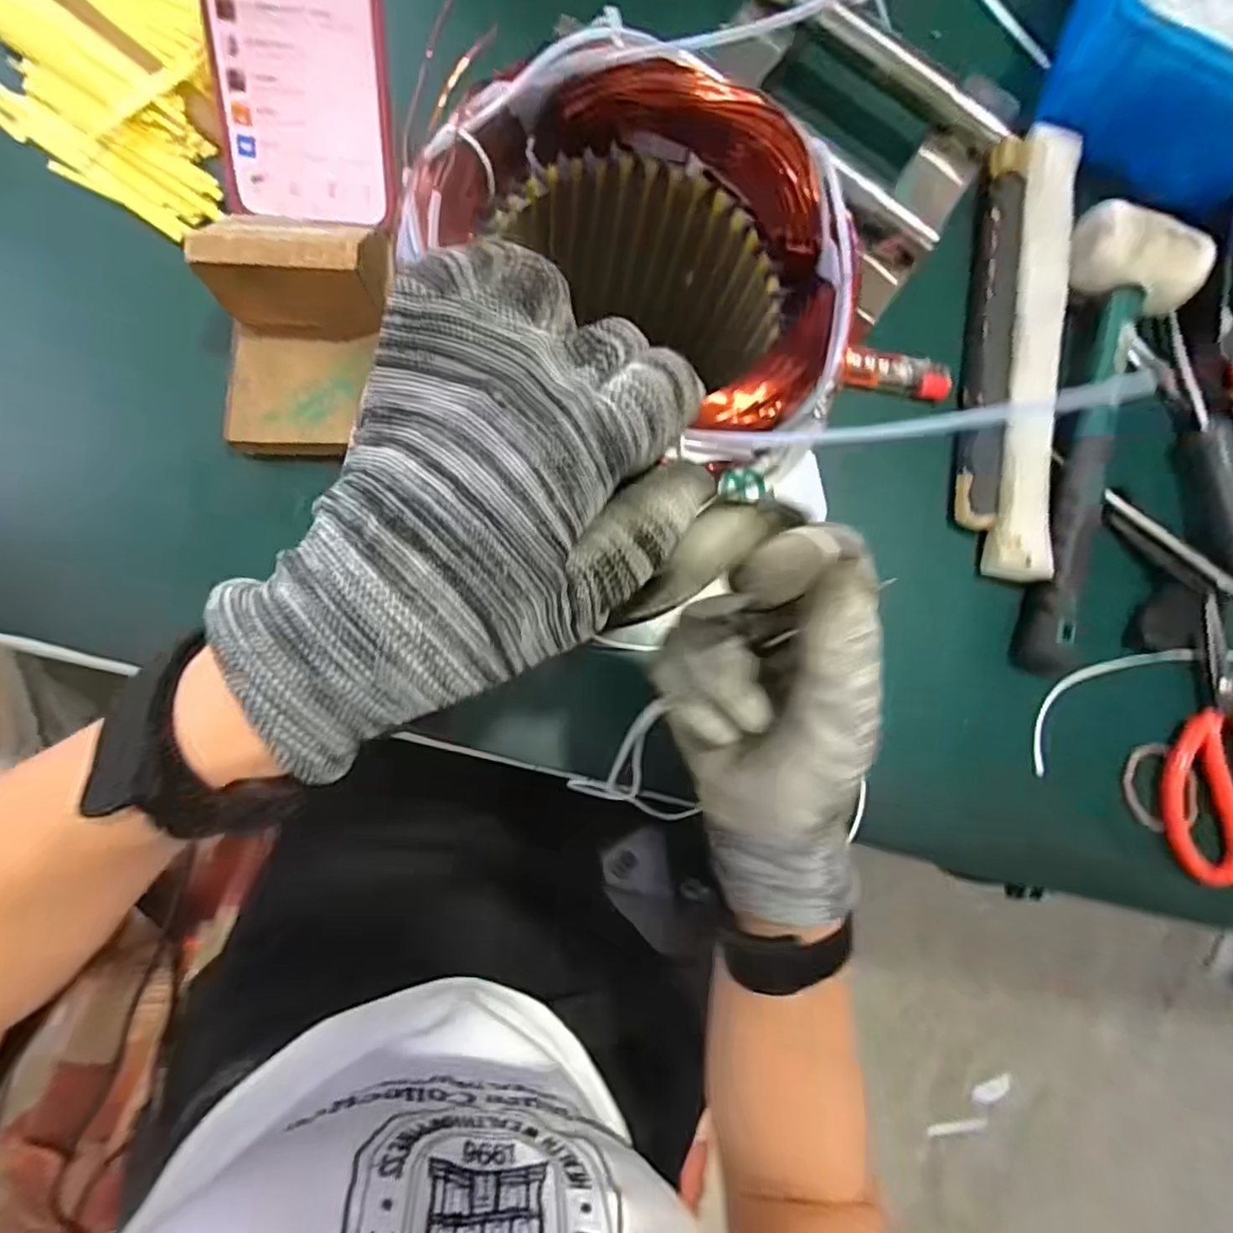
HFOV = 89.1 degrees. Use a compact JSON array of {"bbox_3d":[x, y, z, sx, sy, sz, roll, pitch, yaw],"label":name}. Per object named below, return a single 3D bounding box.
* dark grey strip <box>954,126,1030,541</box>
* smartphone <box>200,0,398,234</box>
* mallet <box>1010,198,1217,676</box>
[{"bbox_3d":[0.233,-0.177,0.392,0.026,0.024,0.257,10,80,-6],"label":"dark grey strip"},{"bbox_3d":[-0.152,-0.281,0.297,0.082,0.006,0.161,3,118,-9],"label":"smartphone"},{"bbox_3d":[0.295,-0.103,0.366,0.070,0.036,0.279,13,79,-5],"label":"mallet"}]

